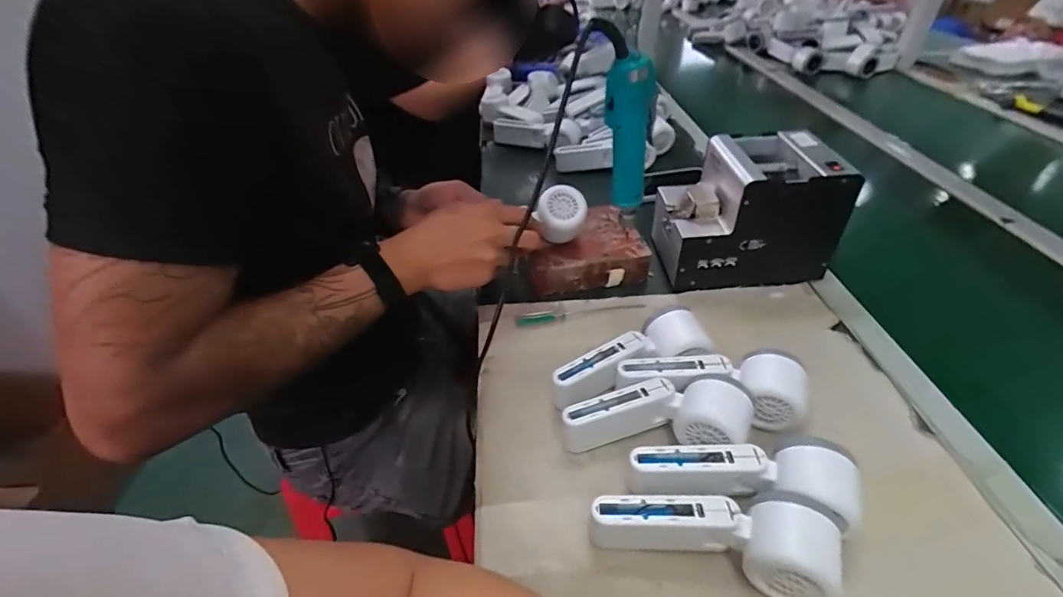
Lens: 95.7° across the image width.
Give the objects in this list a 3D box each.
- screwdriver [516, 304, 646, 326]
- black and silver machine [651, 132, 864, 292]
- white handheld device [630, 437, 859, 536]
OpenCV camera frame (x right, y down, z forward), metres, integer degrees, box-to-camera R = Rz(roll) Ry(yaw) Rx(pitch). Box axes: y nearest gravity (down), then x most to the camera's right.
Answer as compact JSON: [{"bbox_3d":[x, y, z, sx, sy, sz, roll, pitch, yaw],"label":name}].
[{"bbox_3d":[0.058,0.016,0.555,0.152,0.011,0.014,-8,41,-8],"label":"screwdriver"},{"bbox_3d":[0.252,-0.106,0.580,0.178,0.146,0.122,-2,41,-2],"label":"black and silver machine"},{"bbox_3d":[0.162,0.136,0.377,0.160,0.048,0.060,8,41,10],"label":"white handheld device"}]

